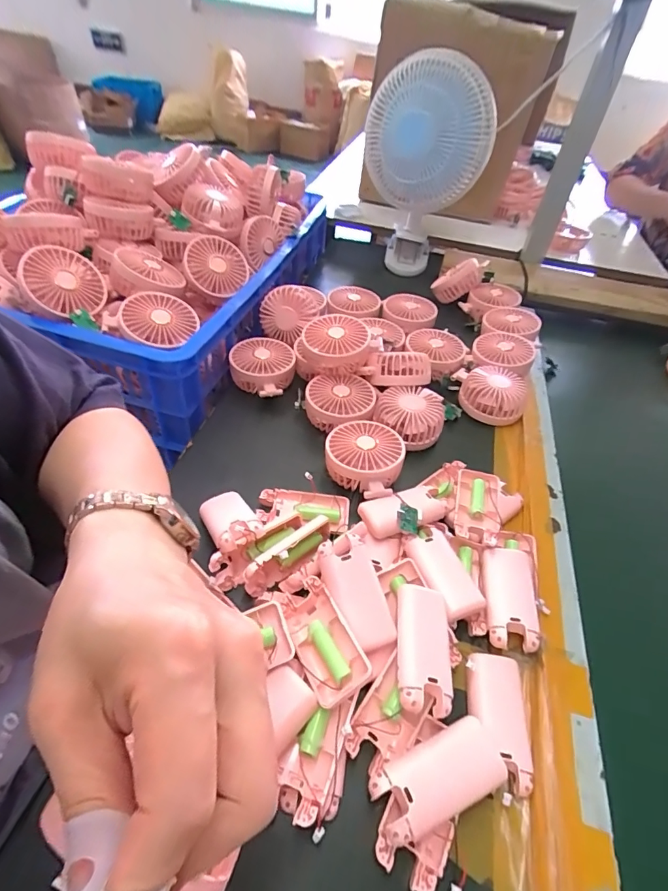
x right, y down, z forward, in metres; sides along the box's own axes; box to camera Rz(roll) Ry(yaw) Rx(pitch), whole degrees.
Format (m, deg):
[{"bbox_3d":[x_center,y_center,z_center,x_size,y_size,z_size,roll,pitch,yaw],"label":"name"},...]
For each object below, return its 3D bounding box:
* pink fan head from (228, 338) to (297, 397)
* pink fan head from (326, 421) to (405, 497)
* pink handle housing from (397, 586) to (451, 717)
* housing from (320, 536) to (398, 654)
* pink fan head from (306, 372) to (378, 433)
[{"bbox_3d":[-0.099,-0.106,0.609,0.083,0.045,0.089,15,46,8],"label":"pink fan head"},{"bbox_3d":[0.034,0.015,0.504,0.086,0.043,0.098,18,46,11],"label":"pink fan head"},{"bbox_3d":[0.070,0.160,0.353,0.039,0.021,0.093,5,45,-2],"label":"pink handle housing"},{"bbox_3d":[0.021,0.122,0.371,0.043,0.012,0.092,-17,66,-22],"label":"housing"},{"bbox_3d":[0.008,-0.057,0.572,0.089,0.039,0.085,15,46,8],"label":"pink fan head"}]

